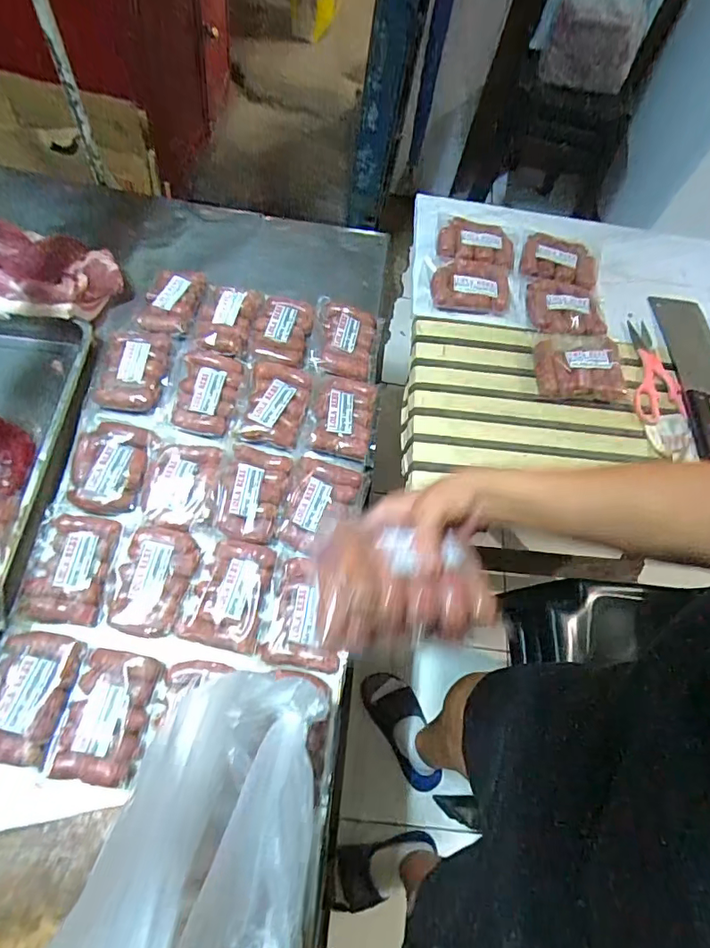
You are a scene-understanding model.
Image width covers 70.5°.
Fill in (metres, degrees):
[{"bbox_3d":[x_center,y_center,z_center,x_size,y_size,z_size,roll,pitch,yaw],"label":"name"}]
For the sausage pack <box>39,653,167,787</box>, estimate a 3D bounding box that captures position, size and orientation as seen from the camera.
[{"bbox_3d":[-0.274,0.263,0.550,0.091,0.029,0.127,11,62,-3],"label":"sausage pack"}]

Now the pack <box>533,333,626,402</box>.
[{"bbox_3d":[0.335,-0.163,0.757,0.139,0.032,0.116,1,63,-9],"label":"pack"}]

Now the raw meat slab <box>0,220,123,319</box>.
[{"bbox_3d":[-0.513,-0.296,0.759,0.274,0.069,0.178,13,60,-2],"label":"raw meat slab"}]

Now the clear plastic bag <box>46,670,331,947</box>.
[{"bbox_3d":[-0.095,0.260,0.368,0.133,0.274,0.093,13,99,3],"label":"clear plastic bag"}]

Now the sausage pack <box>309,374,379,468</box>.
[{"bbox_3d":[-0.016,-0.091,0.755,0.095,0.028,0.130,10,62,-4],"label":"sausage pack"}]

